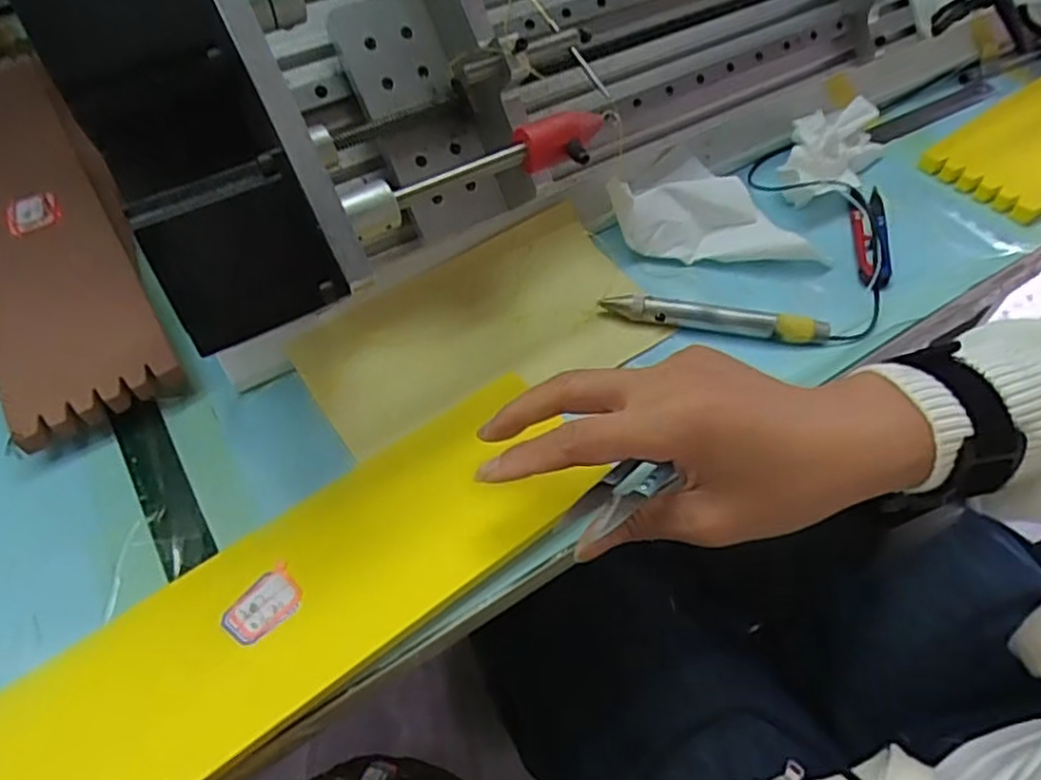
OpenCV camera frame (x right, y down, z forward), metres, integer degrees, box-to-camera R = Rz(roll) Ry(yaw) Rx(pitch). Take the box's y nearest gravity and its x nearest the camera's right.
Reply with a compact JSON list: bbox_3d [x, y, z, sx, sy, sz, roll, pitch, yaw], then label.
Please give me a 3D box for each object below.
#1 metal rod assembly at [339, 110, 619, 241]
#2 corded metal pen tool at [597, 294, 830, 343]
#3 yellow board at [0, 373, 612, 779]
[{"bbox_3d":[-0.011,-0.093,0.284,0.125,0.019,0.024,-24,57,-16],"label":"metal rod assembly"},{"bbox_3d":[0.108,-0.041,0.386,0.122,0.015,0.014,9,54,7],"label":"corded metal pen tool"},{"bbox_3d":[-0.124,0.104,0.277,0.321,0.012,0.082,-34,64,-21],"label":"yellow board"}]

